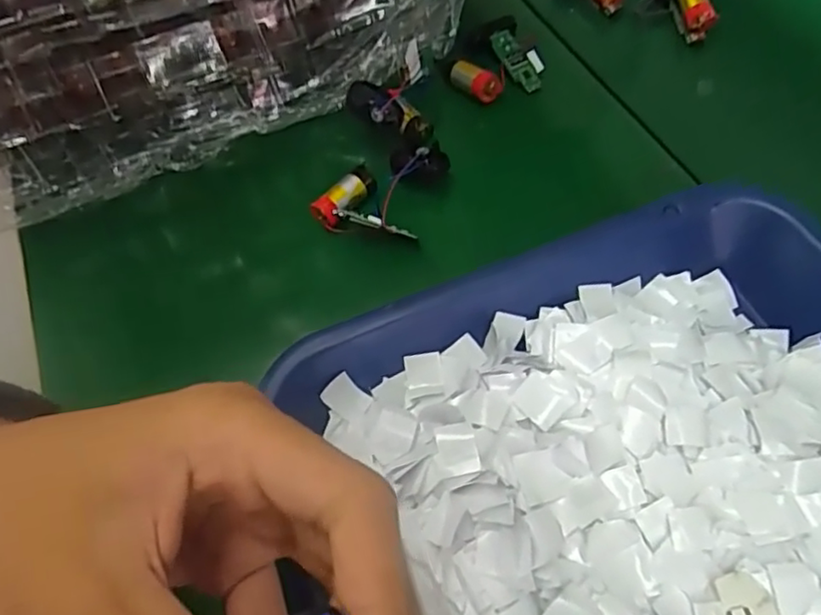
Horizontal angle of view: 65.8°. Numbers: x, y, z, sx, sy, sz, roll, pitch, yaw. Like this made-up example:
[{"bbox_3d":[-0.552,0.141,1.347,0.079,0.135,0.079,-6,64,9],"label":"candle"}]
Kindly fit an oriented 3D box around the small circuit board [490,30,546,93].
[{"bbox_3d":[0.066,-0.148,0.377,0.023,0.005,0.043,-26,74,-12],"label":"small circuit board"}]

